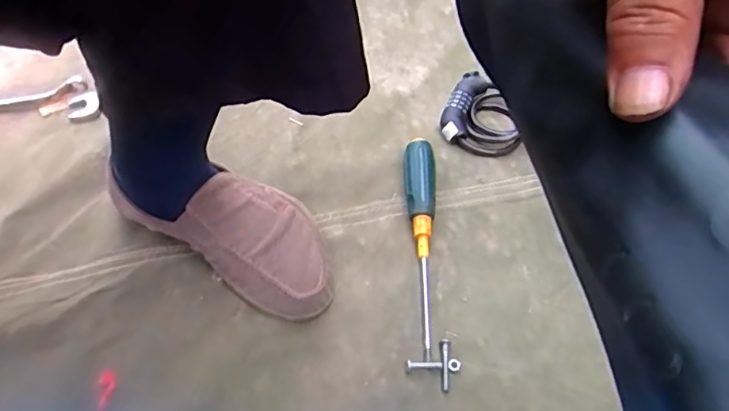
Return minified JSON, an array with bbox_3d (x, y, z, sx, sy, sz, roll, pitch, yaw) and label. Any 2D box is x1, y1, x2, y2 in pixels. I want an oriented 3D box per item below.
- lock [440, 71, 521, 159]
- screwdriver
[{"bbox_3d":[0.132,-0.099,0.599,0.085,0.028,0.089,16,59,11],"label":"lock"},{"bbox_3d":[0.055,0.030,0.513,0.028,0.029,0.216,1,57,2],"label":"screwdriver"}]

